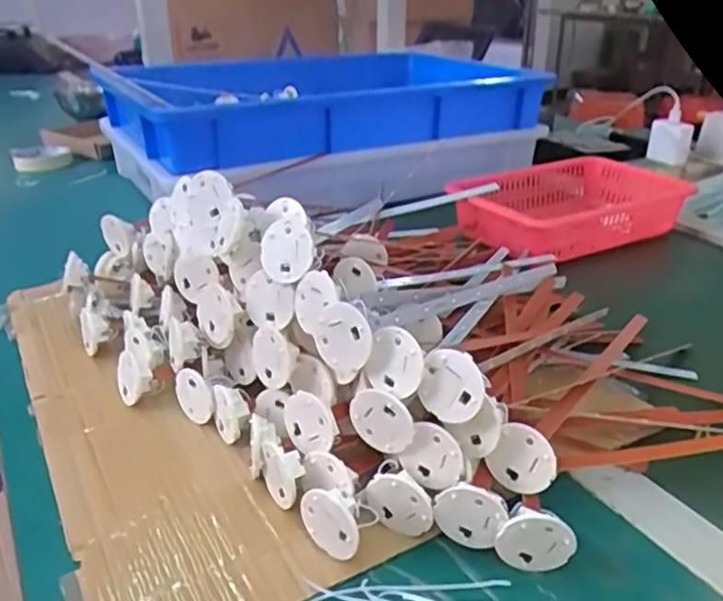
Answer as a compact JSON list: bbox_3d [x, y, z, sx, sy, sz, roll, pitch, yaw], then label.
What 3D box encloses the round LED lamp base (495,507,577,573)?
[{"bbox_3d":[0.088,0.121,0.340,0.037,0.036,0.011,3,27,8],"label":"round LED lamp base"}]

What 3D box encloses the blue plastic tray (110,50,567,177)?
[{"bbox_3d":[-0.035,-0.297,0.972,0.621,0.100,0.391,-14,30,-24],"label":"blue plastic tray"}]

